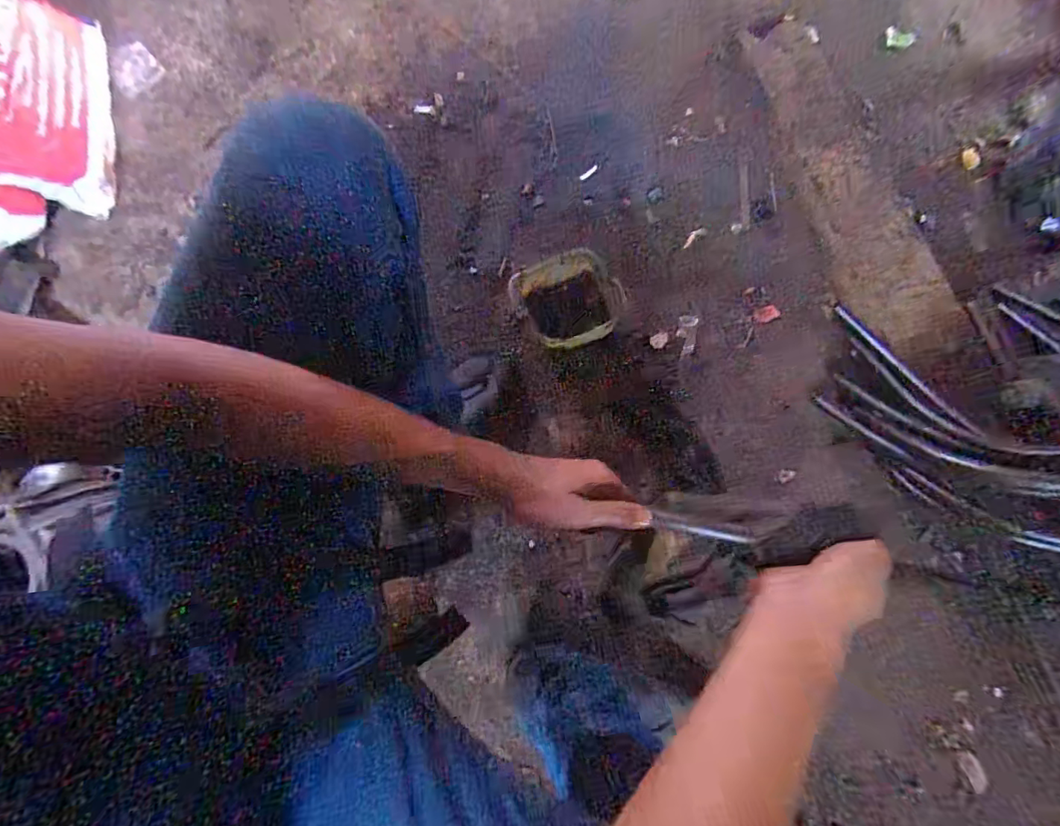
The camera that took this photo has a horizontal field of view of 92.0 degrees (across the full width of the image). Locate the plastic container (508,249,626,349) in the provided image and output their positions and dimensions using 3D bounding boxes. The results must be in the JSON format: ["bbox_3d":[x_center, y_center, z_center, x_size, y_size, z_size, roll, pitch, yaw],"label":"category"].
[{"bbox_3d":[0.062,-0.172,0.800,0.161,0.061,0.139,-19,75,-3],"label":"plastic container"}]

